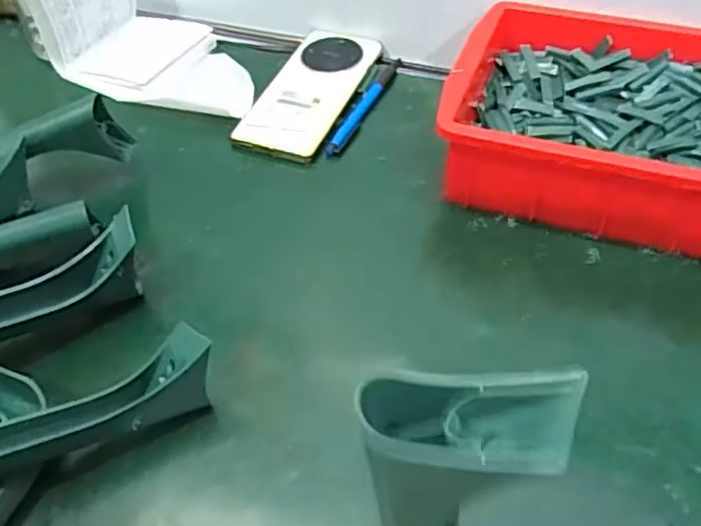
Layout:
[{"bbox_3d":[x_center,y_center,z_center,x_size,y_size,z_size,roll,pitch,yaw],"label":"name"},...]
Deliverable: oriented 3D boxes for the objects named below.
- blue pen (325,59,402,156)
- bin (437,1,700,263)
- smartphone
[{"bbox_3d":[0.013,-0.137,0.569,0.013,0.006,0.134,18,52,19],"label":"blue pen"},{"bbox_3d":[0.203,-0.103,0.485,0.242,0.074,0.186,17,52,18],"label":"bin"},{"bbox_3d":[-0.034,-0.150,0.574,0.074,0.006,0.156,18,58,13],"label":"smartphone"}]

